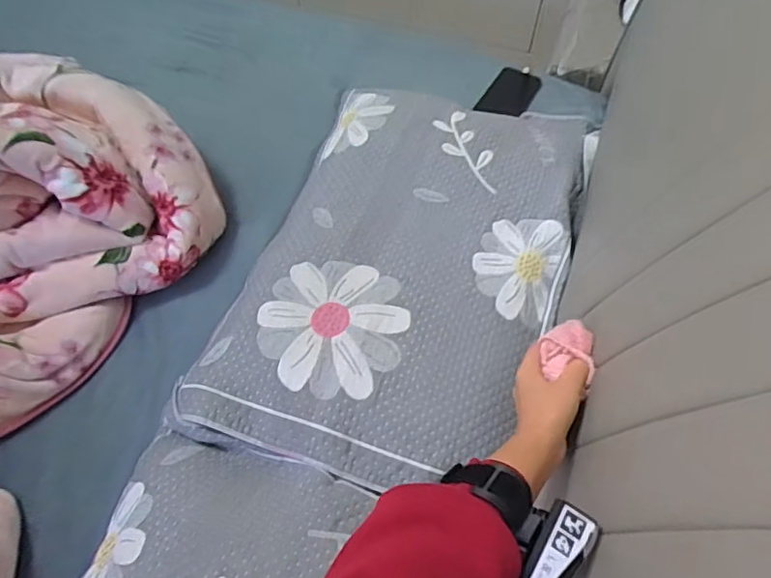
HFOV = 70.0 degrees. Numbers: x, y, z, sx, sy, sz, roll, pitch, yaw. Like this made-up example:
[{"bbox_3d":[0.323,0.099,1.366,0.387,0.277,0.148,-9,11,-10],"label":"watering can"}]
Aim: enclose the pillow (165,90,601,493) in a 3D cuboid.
[{"bbox_3d":[0.029,-0.040,0.744,0.391,0.069,0.588,19,61,12],"label":"pillow"}]

